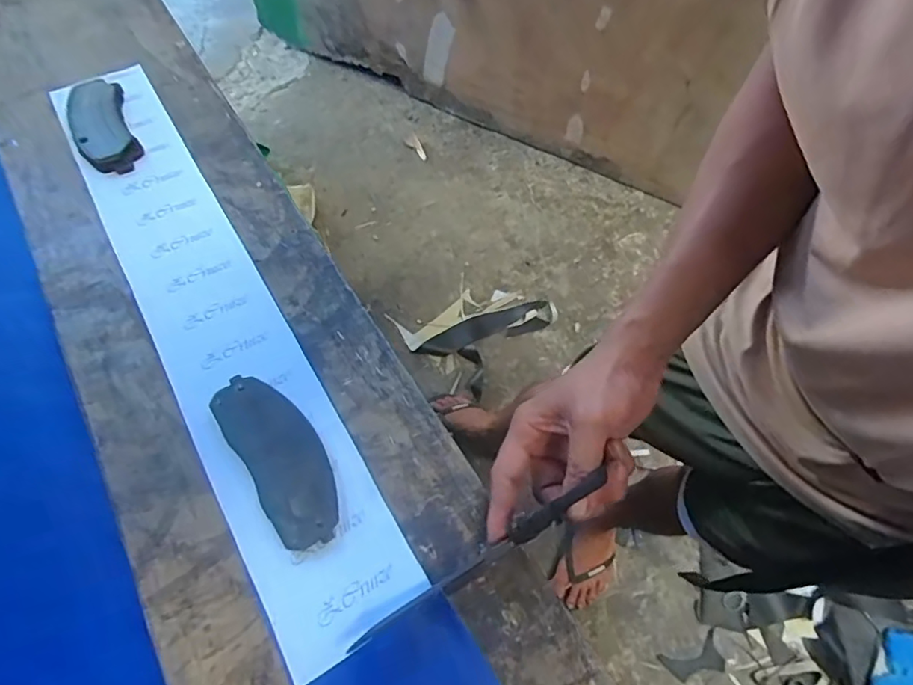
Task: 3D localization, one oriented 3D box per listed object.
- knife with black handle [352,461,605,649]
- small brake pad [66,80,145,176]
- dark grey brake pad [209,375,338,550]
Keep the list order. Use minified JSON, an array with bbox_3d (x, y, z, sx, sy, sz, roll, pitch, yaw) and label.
[{"bbox_3d":[0.011,0.142,0.354,0.200,0.036,0.015,-37,65,8],"label":"knife with black handle"},{"bbox_3d":[-0.376,-0.231,0.576,0.059,0.019,0.148,-23,63,-14],"label":"small brake pad"},{"bbox_3d":[-0.131,0.083,0.409,0.055,0.011,0.141,-32,66,-18],"label":"dark grey brake pad"}]

